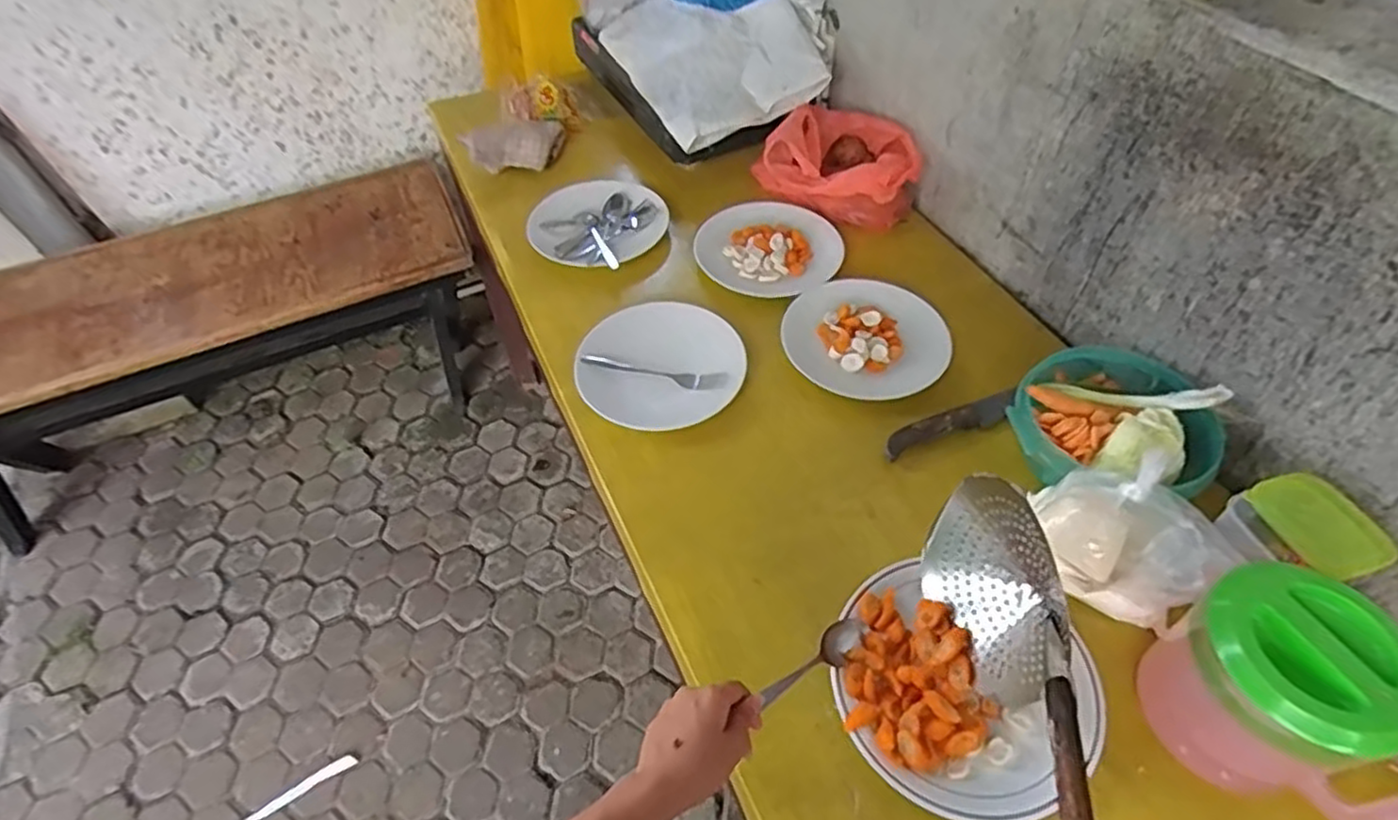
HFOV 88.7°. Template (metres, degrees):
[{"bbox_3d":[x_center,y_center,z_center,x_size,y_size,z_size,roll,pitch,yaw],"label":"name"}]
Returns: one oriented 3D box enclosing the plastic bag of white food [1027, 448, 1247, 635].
[{"bbox_3d":[0.389,0.114,0.659,0.106,0.099,0.154,-34,56,-21],"label":"plastic bag of white food"}]

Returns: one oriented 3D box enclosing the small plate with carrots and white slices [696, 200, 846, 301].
[{"bbox_3d":[0.100,-0.232,1.021,0.206,0.023,0.175,18,55,17],"label":"small plate with carrots and white slices"}]

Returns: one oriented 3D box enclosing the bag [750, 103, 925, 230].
[{"bbox_3d":[0.216,-0.373,1.089,0.244,0.101,0.144,36,62,28],"label":"bag"}]

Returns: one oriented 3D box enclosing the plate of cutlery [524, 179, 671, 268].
[{"bbox_3d":[-0.163,-0.290,1.076,0.205,0.024,0.211,-2,51,2],"label":"plate of cutlery"}]

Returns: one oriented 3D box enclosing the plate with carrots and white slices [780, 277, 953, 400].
[{"bbox_3d":[0.203,-0.092,0.898,0.180,0.029,0.199,-32,56,-20],"label":"plate with carrots and white slices"}]

